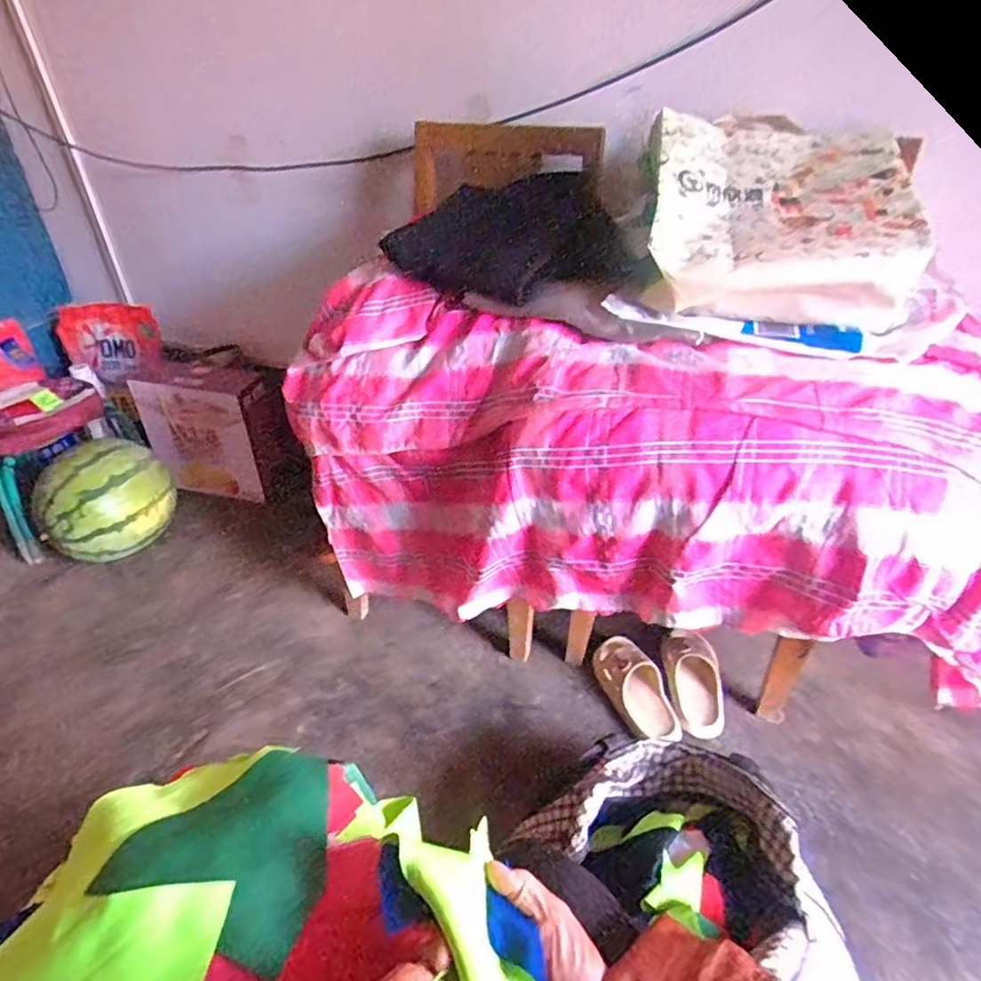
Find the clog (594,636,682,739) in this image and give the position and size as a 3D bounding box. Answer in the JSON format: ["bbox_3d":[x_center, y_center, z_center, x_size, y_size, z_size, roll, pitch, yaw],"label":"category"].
[{"bbox_3d":[0.260,0.355,1.102,0.093,0.067,0.210,-17,53,-23],"label":"clog"}]

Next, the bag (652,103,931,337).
[{"bbox_3d":[0.387,-0.356,0.831,0.329,0.211,0.262,8,37,8],"label":"bag"}]

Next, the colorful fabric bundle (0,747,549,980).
[{"bbox_3d":[-0.174,0.304,0.414,0.366,0.100,0.306,-10,38,-15],"label":"colorful fabric bundle"}]

